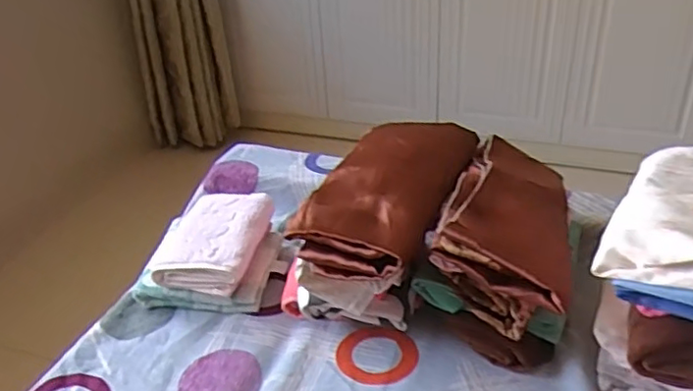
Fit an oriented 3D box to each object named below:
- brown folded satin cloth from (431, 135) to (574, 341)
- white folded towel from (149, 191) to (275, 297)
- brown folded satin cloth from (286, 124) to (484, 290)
[{"bbox_3d":[0.206,0.032,0.745,0.144,0.124,0.258,12,36,22],"label":"brown folded satin cloth"},{"bbox_3d":[-0.183,0.060,0.860,0.132,0.048,0.166,4,33,11],"label":"white folded towel"},{"bbox_3d":[0.051,-0.014,0.761,0.155,0.070,0.287,12,36,22],"label":"brown folded satin cloth"}]

